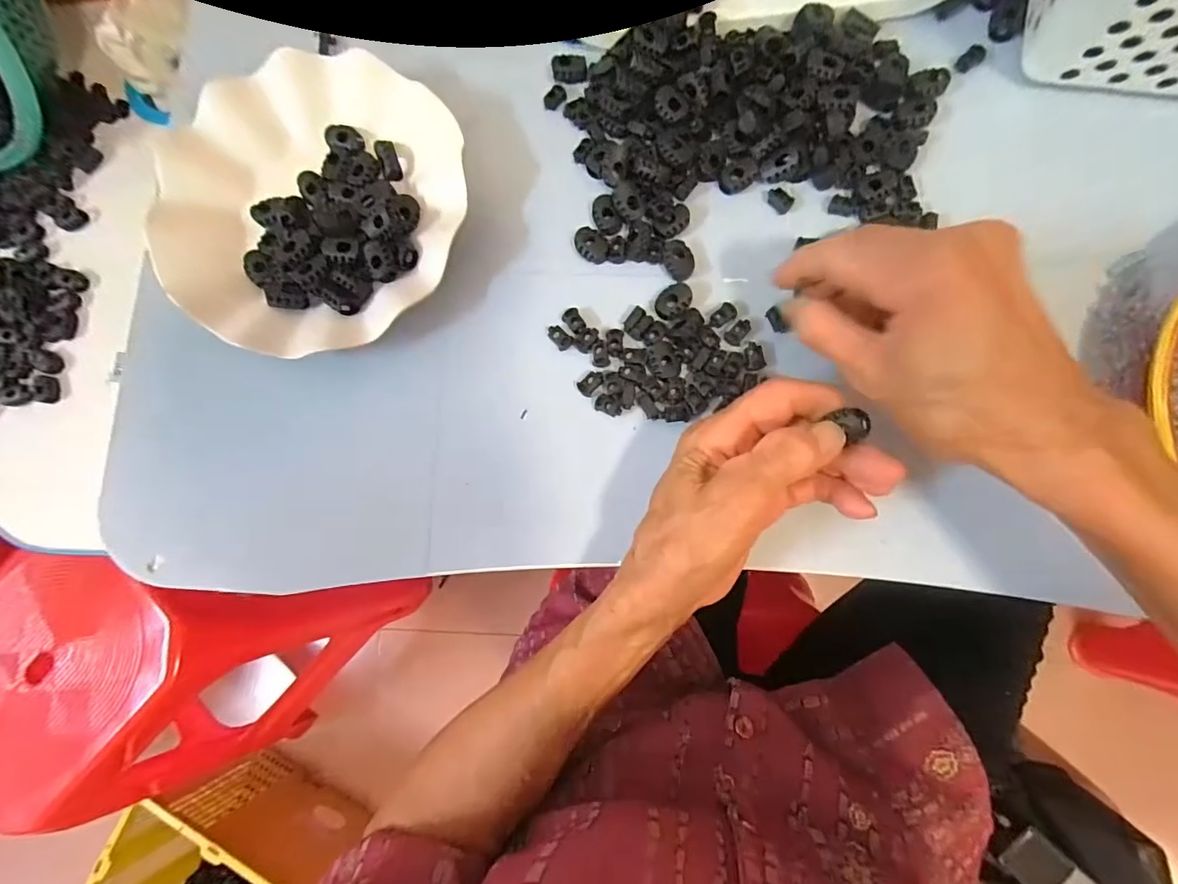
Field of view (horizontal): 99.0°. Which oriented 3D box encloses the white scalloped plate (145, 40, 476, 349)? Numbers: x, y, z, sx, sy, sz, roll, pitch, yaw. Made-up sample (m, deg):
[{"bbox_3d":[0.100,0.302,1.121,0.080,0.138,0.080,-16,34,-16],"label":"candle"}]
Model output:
[{"bbox_3d":[-0.158,-0.139,0.295,0.165,0.034,0.172,-1,83,6],"label":"white scalloped plate"}]

